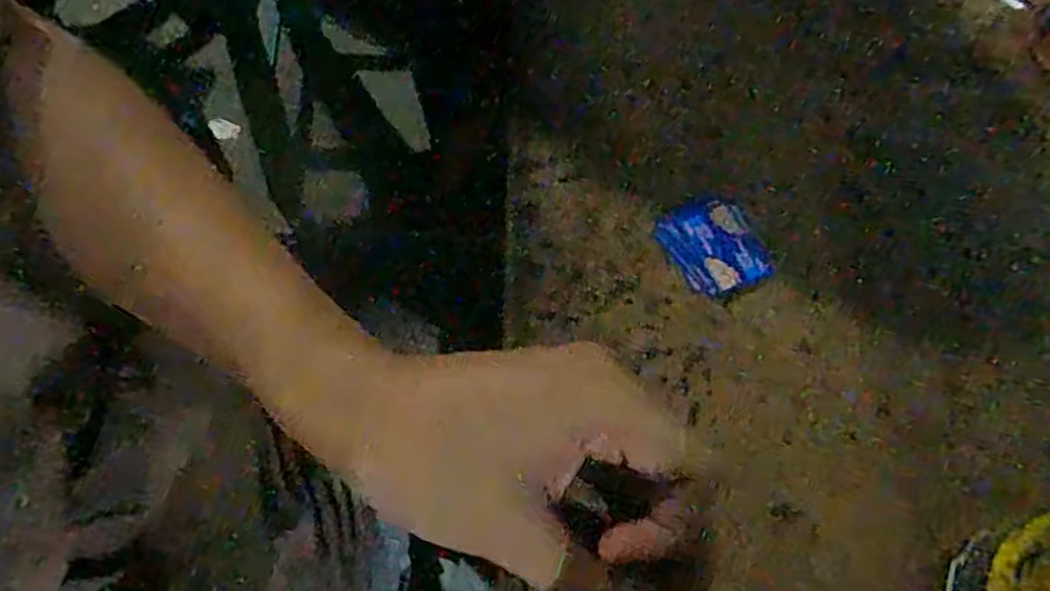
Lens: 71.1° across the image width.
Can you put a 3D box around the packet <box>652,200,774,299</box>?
[{"bbox_3d":[0.107,-0.026,0.419,0.047,0.008,0.056,-29,78,6],"label":"packet"}]

